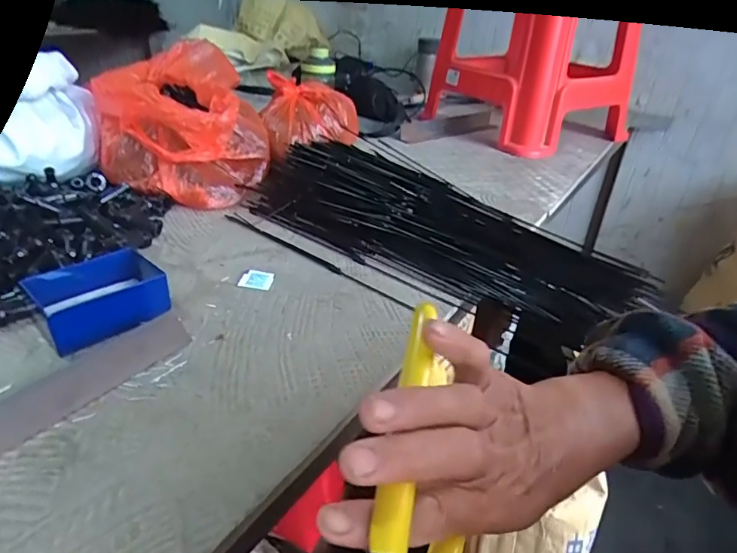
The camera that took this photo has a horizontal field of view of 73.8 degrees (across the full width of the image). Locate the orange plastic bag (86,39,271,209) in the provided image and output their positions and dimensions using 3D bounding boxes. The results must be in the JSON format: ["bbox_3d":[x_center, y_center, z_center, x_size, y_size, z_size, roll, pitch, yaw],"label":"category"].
[{"bbox_3d":[-0.298,-0.255,0.813,0.242,0.172,0.338,-4,31,-14],"label":"orange plastic bag"}]

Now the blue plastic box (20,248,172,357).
[{"bbox_3d":[-0.263,0.019,0.483,0.105,0.045,0.089,-24,40,-39],"label":"blue plastic box"}]

